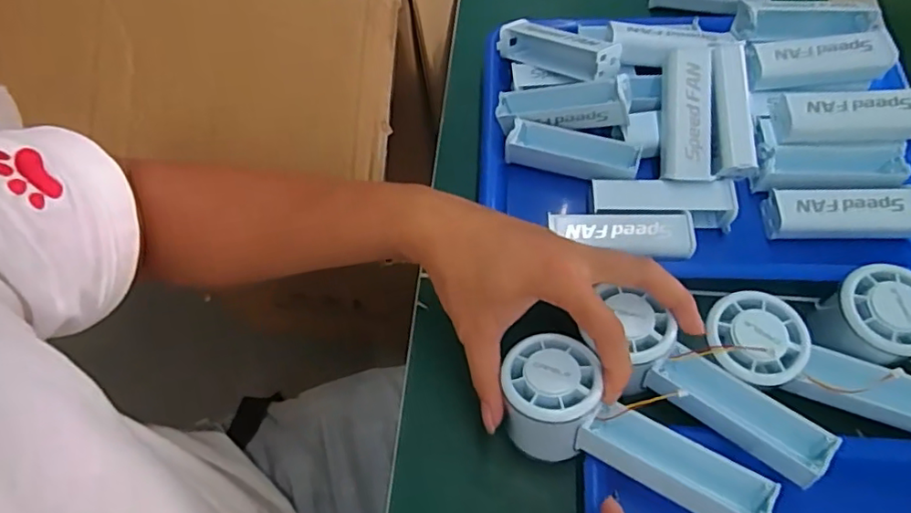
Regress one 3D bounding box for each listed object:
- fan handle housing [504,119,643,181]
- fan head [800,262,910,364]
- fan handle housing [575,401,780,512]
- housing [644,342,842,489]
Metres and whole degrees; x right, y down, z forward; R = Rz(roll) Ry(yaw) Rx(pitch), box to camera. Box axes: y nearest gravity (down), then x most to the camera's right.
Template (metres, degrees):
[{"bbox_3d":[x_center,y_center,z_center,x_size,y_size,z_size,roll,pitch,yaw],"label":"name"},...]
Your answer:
[{"bbox_3d":[0.091,-0.080,0.453,0.099,0.025,0.028,17,65,10],"label":"fan handle housing"},{"bbox_3d":[0.262,0.038,0.361,0.058,0.046,0.055,-1,63,2],"label":"fan head"},{"bbox_3d":[0.117,0.113,0.313,0.097,0.024,0.031,22,65,29],"label":"fan handle housing"},{"bbox_3d":[0.161,0.086,0.328,0.096,0.023,0.031,34,69,18],"label":"housing"}]

